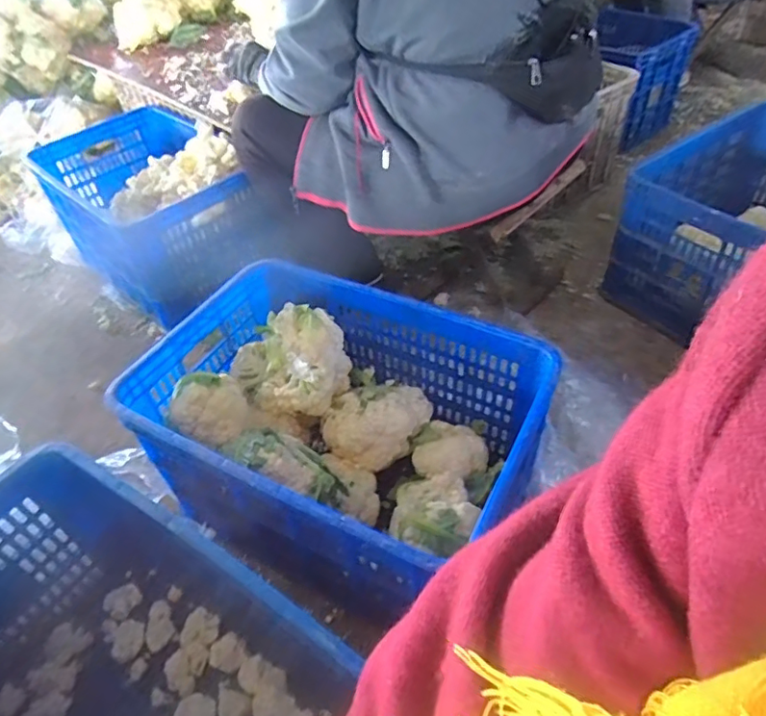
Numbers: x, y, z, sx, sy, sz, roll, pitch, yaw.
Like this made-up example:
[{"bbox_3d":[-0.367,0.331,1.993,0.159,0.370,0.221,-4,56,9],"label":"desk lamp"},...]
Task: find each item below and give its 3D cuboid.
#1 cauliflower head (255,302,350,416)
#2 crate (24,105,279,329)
[{"bbox_3d":[-0.130,0.001,0.874,0.151,0.124,0.131,-14,46,-8],"label":"cauliflower head"},{"bbox_3d":[-0.540,-0.353,1.270,0.329,0.259,0.540,-35,52,-26],"label":"crate"}]

